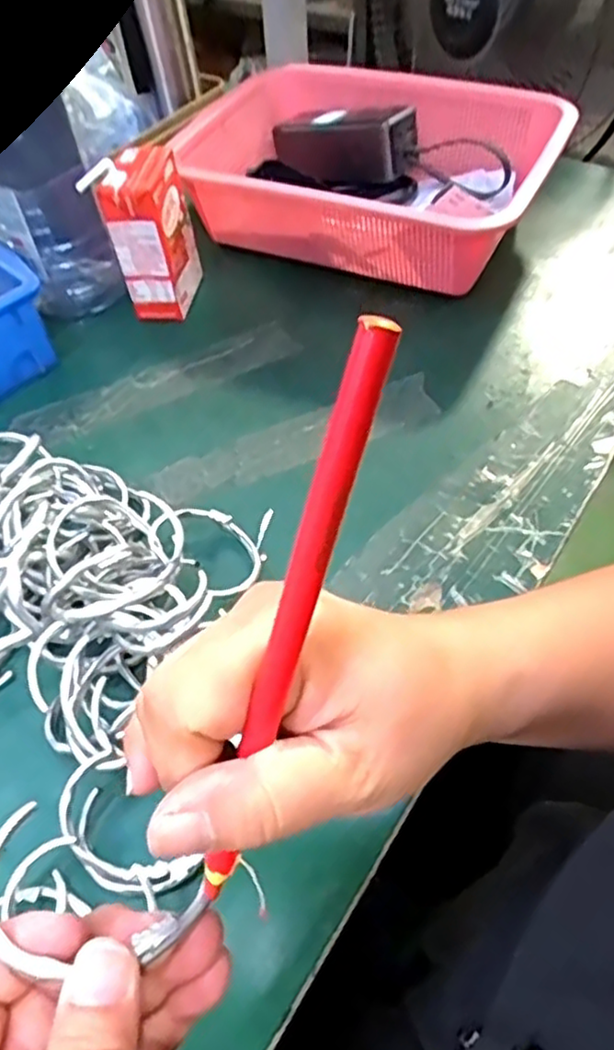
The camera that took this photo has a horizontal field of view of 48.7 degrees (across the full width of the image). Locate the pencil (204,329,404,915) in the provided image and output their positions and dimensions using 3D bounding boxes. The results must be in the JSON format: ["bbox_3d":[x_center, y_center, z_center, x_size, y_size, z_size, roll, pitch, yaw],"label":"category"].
[{"bbox_3d":[-0.005,0.031,0.167,0.009,0.161,0.008,25,24,22],"label":"pencil"}]

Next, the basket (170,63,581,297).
[{"bbox_3d":[0.049,-0.294,0.576,0.299,0.091,0.201,20,56,18],"label":"basket"}]

